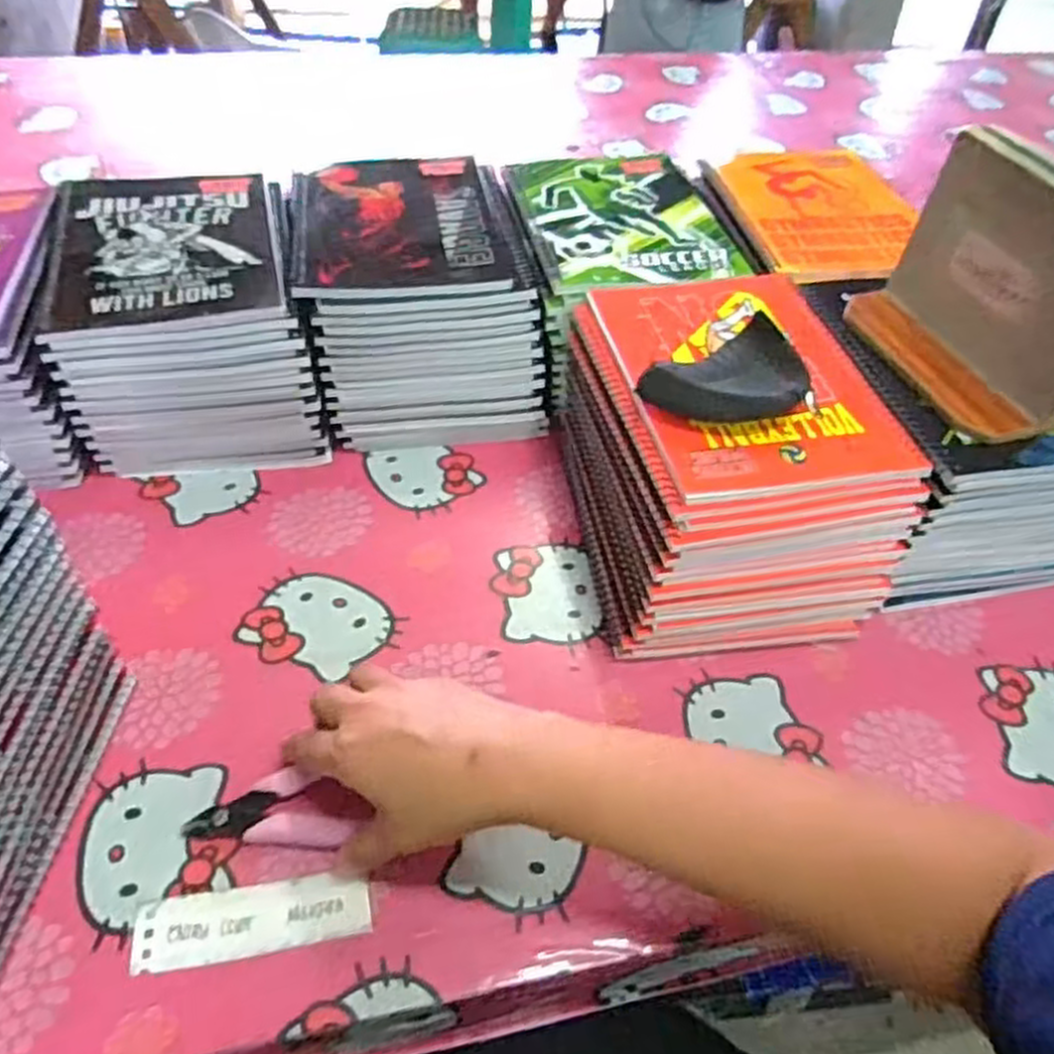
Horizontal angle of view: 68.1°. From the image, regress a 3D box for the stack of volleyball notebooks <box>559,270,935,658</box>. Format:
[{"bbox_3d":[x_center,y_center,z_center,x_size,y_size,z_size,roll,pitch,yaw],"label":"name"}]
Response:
[{"bbox_3d":[0.126,-0.054,0.504,0.172,0.125,0.226,-5,48,-8],"label":"stack of volleyball notebooks"}]

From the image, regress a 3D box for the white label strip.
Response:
[{"bbox_3d":[-0.129,0.186,0.371,0.106,0.004,0.031,-7,48,-10],"label":"white label strip"}]

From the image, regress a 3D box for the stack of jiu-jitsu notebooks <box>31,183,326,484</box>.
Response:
[{"bbox_3d":[-0.244,-0.153,0.577,0.162,0.116,0.220,-10,49,-13],"label":"stack of jiu-jitsu notebooks"}]

